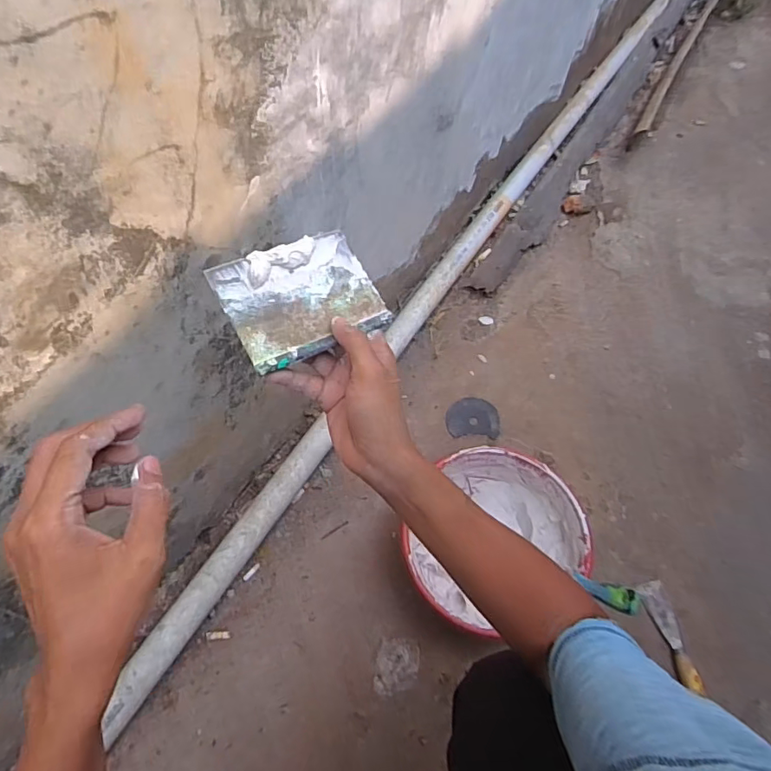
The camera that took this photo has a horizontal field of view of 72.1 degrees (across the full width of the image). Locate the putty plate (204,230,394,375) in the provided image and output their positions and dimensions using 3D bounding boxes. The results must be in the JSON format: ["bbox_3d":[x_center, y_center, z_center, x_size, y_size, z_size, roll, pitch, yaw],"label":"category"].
[{"bbox_3d":[-0.062,-0.068,0.404,0.117,0.008,0.089,-25,81,-26],"label":"putty plate"}]

